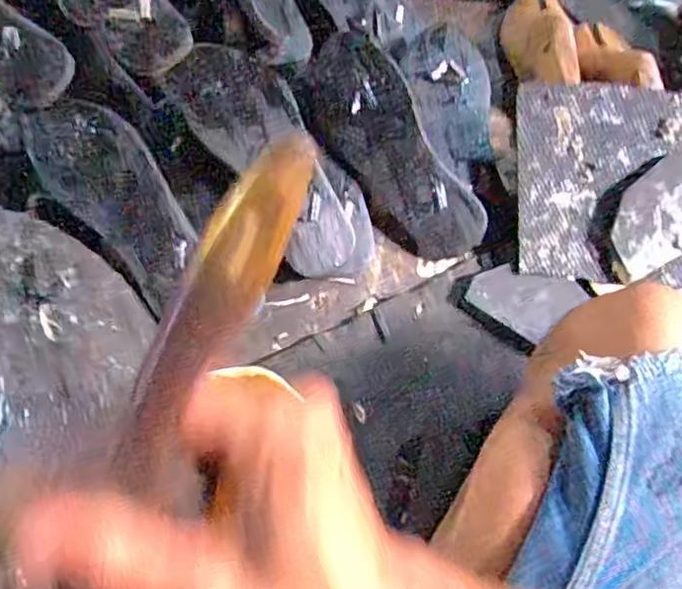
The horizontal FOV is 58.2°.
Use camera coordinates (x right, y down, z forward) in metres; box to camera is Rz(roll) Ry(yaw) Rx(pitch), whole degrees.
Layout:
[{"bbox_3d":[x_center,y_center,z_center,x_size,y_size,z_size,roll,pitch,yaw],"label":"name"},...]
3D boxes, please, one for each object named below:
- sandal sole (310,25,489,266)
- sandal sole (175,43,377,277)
[{"bbox_3d":[0.050,-0.144,0.606,0.086,0.015,0.241,-34,89,19],"label":"sandal sole"},{"bbox_3d":[-0.056,-0.130,0.587,0.100,0.031,0.253,-36,93,-20],"label":"sandal sole"}]

